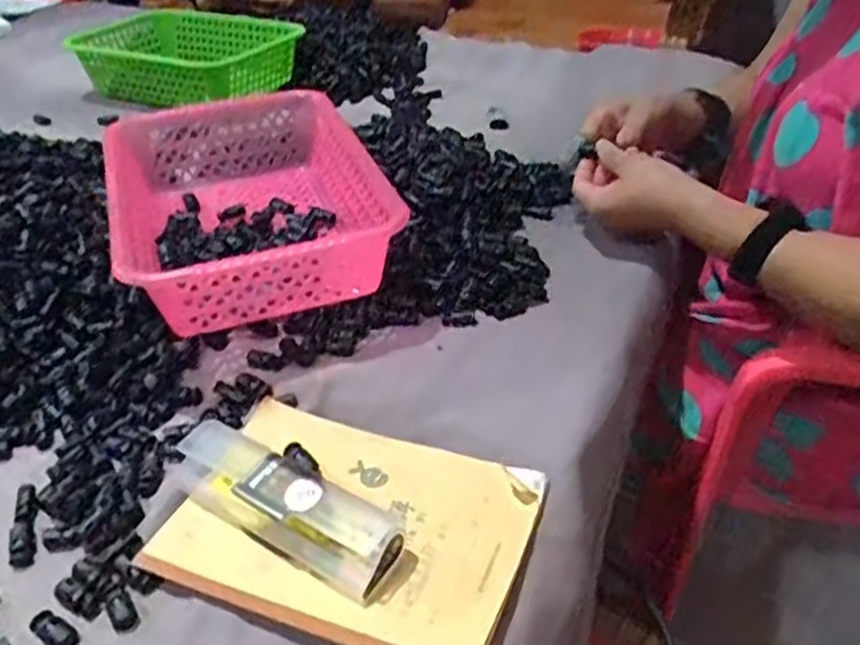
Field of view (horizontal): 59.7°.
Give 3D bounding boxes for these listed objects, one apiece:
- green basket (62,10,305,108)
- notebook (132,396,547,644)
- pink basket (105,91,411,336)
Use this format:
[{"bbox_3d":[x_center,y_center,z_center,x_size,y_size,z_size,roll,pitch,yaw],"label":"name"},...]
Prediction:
[{"bbox_3d":[-0.374,-0.382,1.091,0.351,0.084,0.185,16,41,24],"label":"green basket"},{"bbox_3d":[-0.049,0.124,0.460,0.209,0.023,0.141,12,39,20],"label":"notebook"},{"bbox_3d":[-0.160,-0.095,0.670,0.215,0.100,0.294,-14,38,-14],"label":"pink basket"}]

